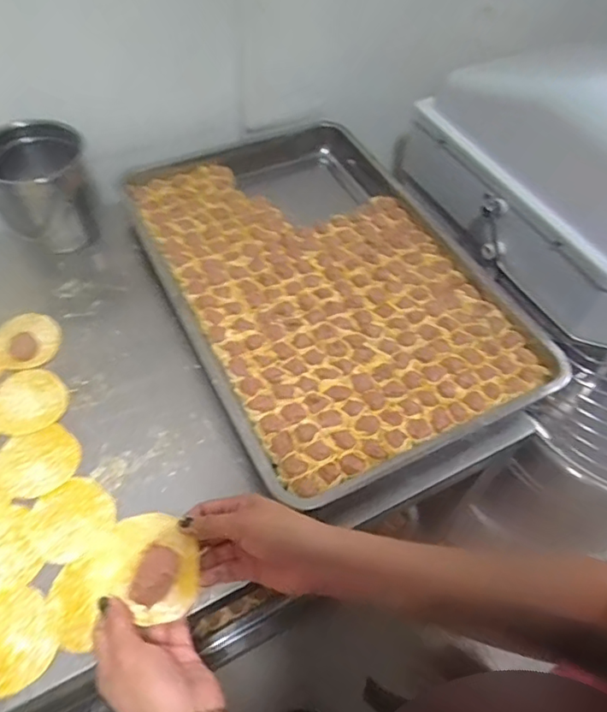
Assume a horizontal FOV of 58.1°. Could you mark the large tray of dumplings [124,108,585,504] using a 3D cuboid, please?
[{"bbox_3d":[0.015,-0.116,0.752,0.389,0.053,0.598,-22,59,-17],"label":"large tray of dumplings"}]

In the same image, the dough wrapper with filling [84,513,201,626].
[{"bbox_3d":[-0.119,0.162,0.422,0.082,0.024,0.070,31,60,18],"label":"dough wrapper with filling"}]

